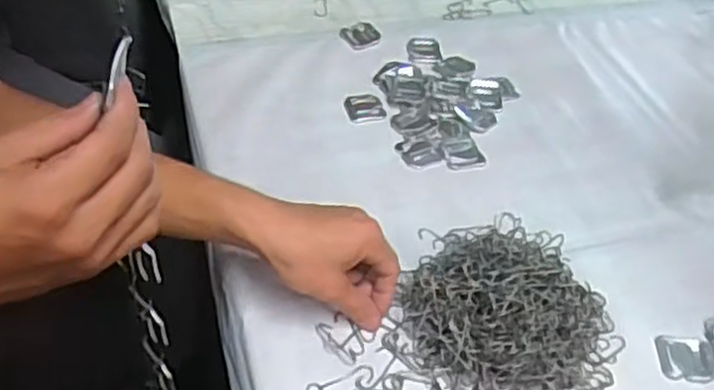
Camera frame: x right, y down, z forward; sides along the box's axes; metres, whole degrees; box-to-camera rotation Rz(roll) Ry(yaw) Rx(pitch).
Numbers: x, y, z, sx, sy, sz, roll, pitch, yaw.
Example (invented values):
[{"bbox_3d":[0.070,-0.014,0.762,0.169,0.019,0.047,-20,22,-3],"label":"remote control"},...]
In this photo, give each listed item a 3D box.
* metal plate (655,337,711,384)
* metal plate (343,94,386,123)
[{"bbox_3d":[0.247,0.124,0.560,0.035,0.005,0.037,7,43,0],"label":"metal plate"},{"bbox_3d":[0.008,-0.089,0.752,0.038,0.006,0.041,-4,44,-12],"label":"metal plate"}]

